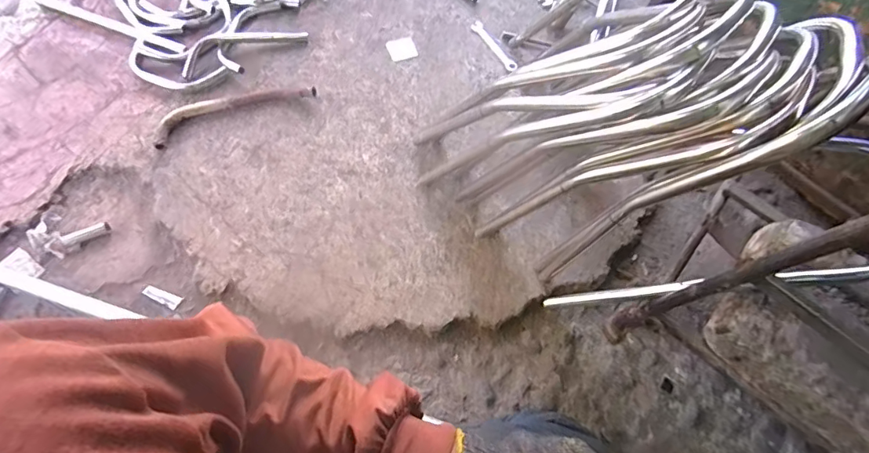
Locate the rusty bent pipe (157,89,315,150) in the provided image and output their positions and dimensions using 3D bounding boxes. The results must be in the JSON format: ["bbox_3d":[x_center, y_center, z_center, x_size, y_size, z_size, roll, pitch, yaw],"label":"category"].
[{"bbox_3d":[-0.411,-0.248,0.977,0.322,0.021,0.083,-23,68,-14],"label":"rusty bent pipe"}]

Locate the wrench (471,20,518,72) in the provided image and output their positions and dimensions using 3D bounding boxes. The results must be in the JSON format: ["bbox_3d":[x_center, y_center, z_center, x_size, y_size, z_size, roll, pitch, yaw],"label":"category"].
[{"bbox_3d":[0.139,-0.419,1.105,0.030,0.009,0.162,-30,69,-16],"label":"wrench"}]

